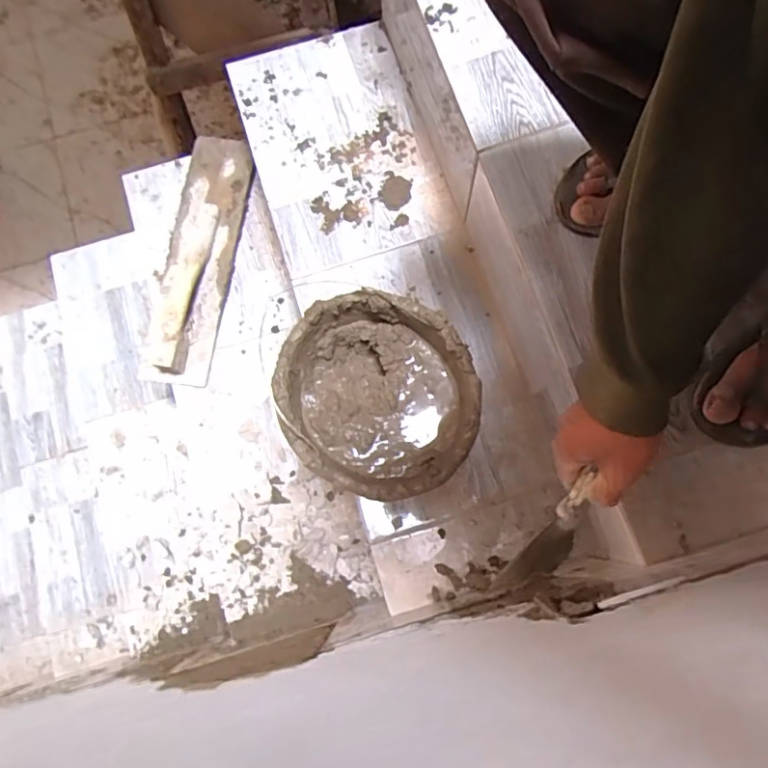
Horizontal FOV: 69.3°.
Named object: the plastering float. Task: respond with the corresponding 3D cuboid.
[{"bbox_3d":[-0.352,-0.240,1.030,0.142,0.074,0.474,10,78,3],"label":"plastering float"}]

